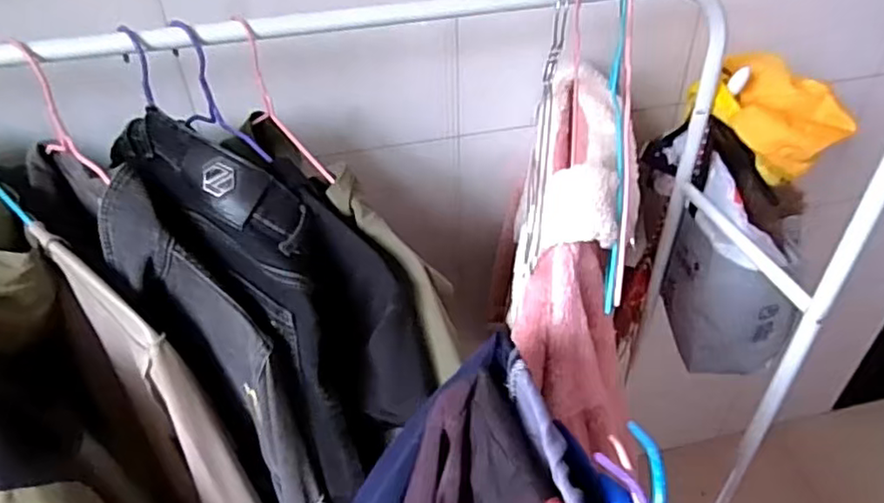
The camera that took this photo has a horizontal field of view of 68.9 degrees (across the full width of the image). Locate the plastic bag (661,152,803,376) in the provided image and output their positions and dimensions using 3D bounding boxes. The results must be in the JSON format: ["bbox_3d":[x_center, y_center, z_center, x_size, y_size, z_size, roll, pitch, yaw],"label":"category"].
[{"bbox_3d":[0.363,0.043,0.827,0.073,0.259,0.165,-19,44,-18],"label":"plastic bag"}]

